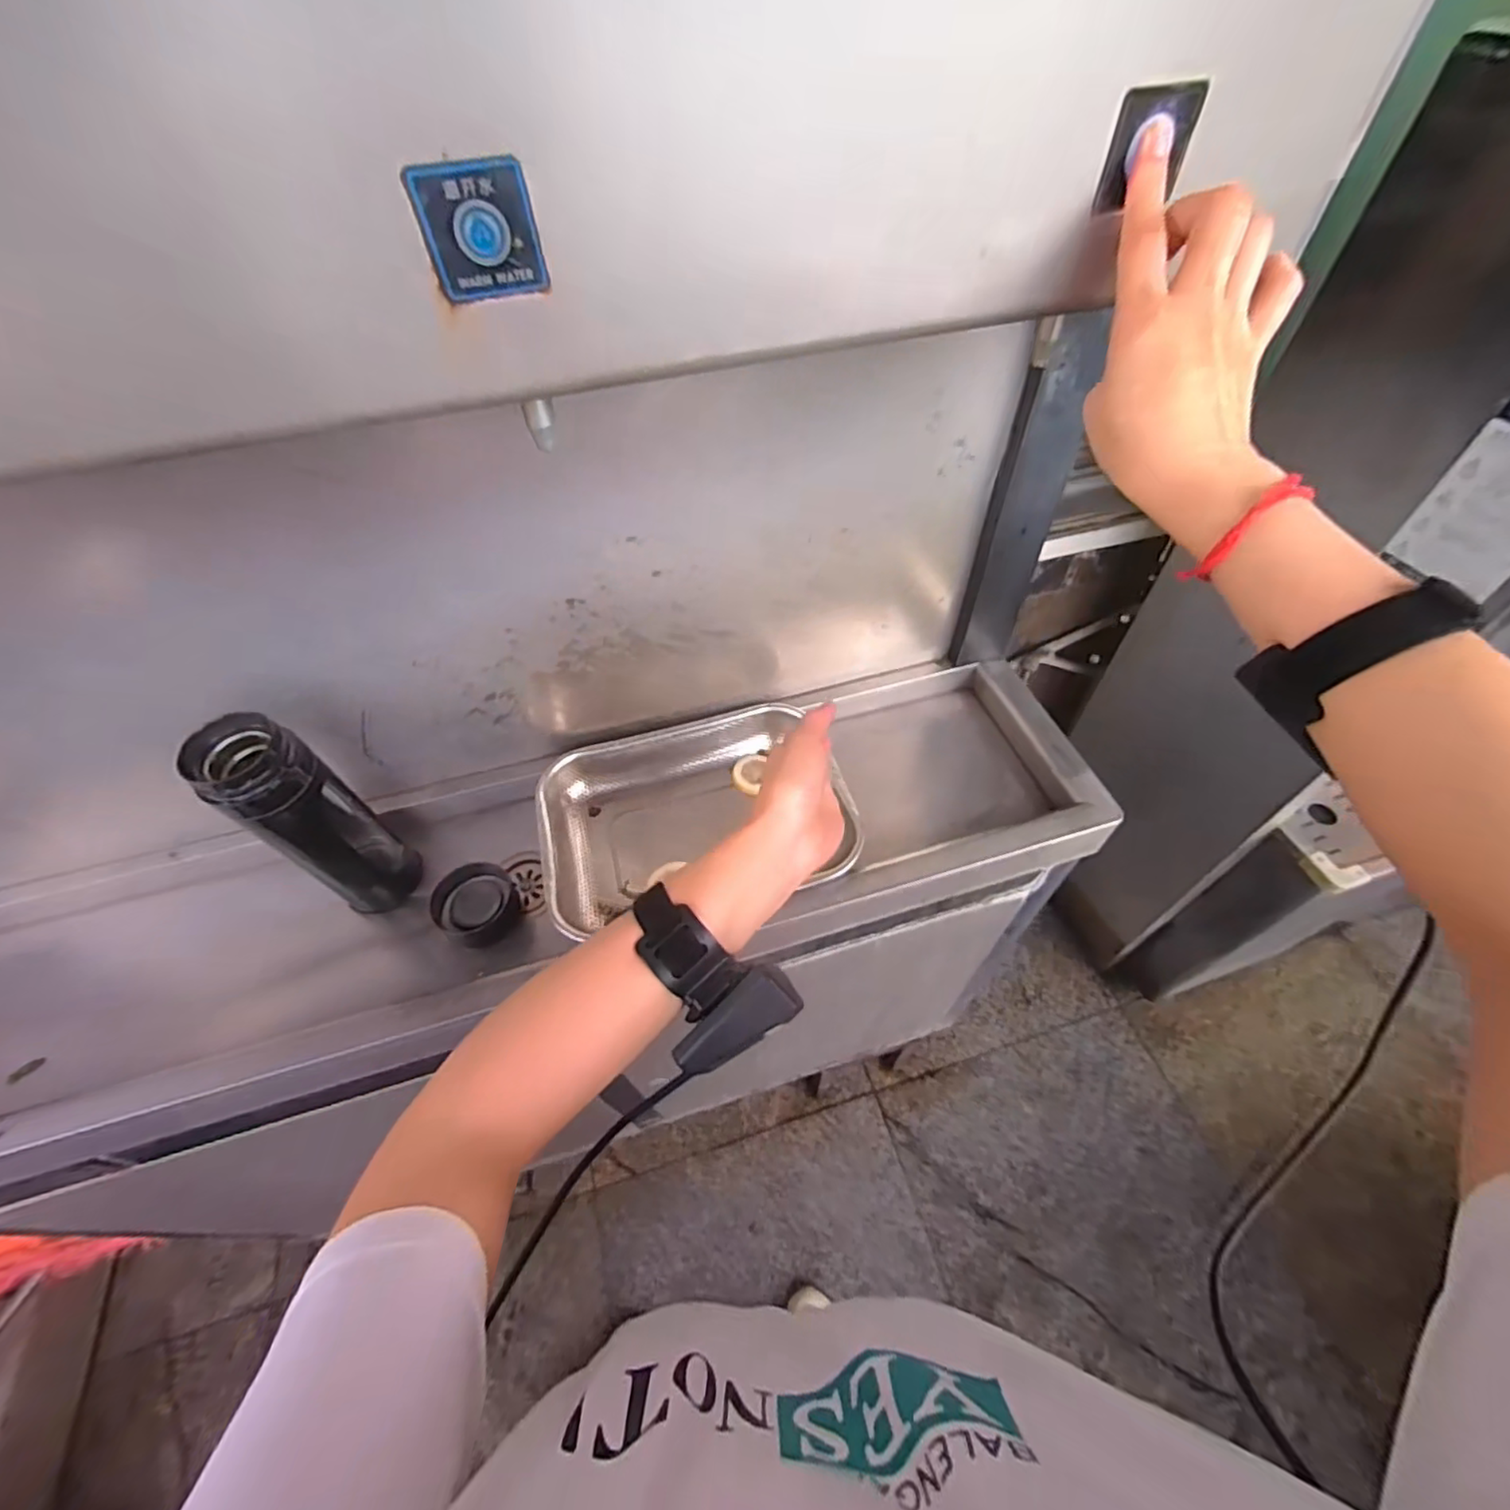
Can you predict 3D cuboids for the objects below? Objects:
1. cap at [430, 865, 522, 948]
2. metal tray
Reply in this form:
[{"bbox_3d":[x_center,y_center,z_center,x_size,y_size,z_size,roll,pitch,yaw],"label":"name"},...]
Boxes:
[{"bbox_3d":[-0.267,0.142,0.614,0.068,0.045,0.068,-1,52,1],"label":"cap"},{"bbox_3d":[-0.075,0.061,0.652,0.268,0.056,0.210,-11,53,-6],"label":"metal tray"}]

